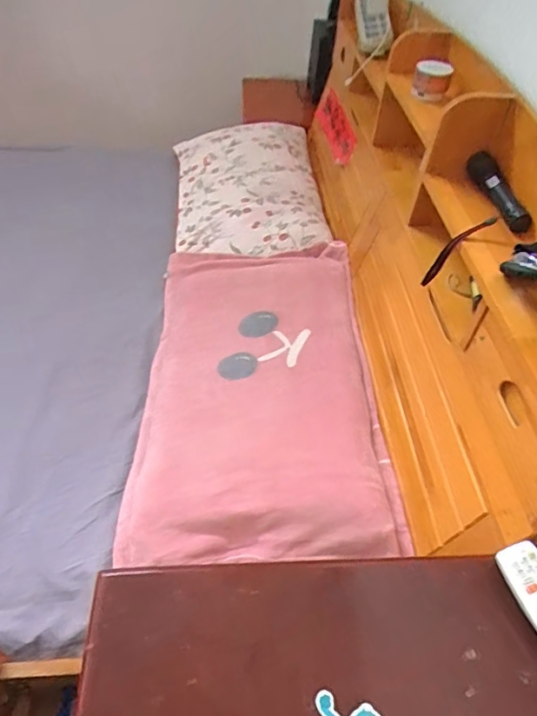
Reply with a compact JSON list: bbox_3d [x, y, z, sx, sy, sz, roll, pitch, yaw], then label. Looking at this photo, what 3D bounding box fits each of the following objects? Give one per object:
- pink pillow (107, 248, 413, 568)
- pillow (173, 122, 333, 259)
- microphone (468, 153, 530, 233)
[{"bbox_3d":[-0.025,0.035,1.015,0.445,0.086,0.764,1,49,-5],"label":"pink pillow"},{"bbox_3d":[-0.060,-0.502,1.439,0.402,0.093,0.651,-1,49,-7],"label":"pillow"},{"bbox_3d":[0.360,-0.267,0.791,0.035,0.046,0.185,1,48,-4],"label":"microphone"}]

